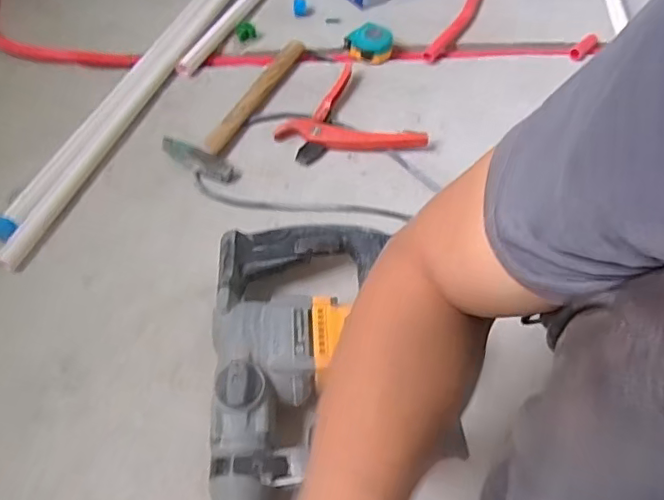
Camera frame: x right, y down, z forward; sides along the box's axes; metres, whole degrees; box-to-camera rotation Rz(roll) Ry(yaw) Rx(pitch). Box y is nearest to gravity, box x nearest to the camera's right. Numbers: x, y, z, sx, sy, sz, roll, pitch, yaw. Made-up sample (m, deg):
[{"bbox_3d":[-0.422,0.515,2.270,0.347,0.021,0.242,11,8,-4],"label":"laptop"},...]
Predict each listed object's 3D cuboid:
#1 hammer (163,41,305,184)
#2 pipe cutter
[{"bbox_3d":[-0.131,-0.234,0.860,0.102,0.041,0.327,17,53,11],"label":"hammer"},{"bbox_3d":[0.012,-0.185,0.833,0.171,0.025,0.200,-28,58,-22],"label":"pipe cutter"}]

